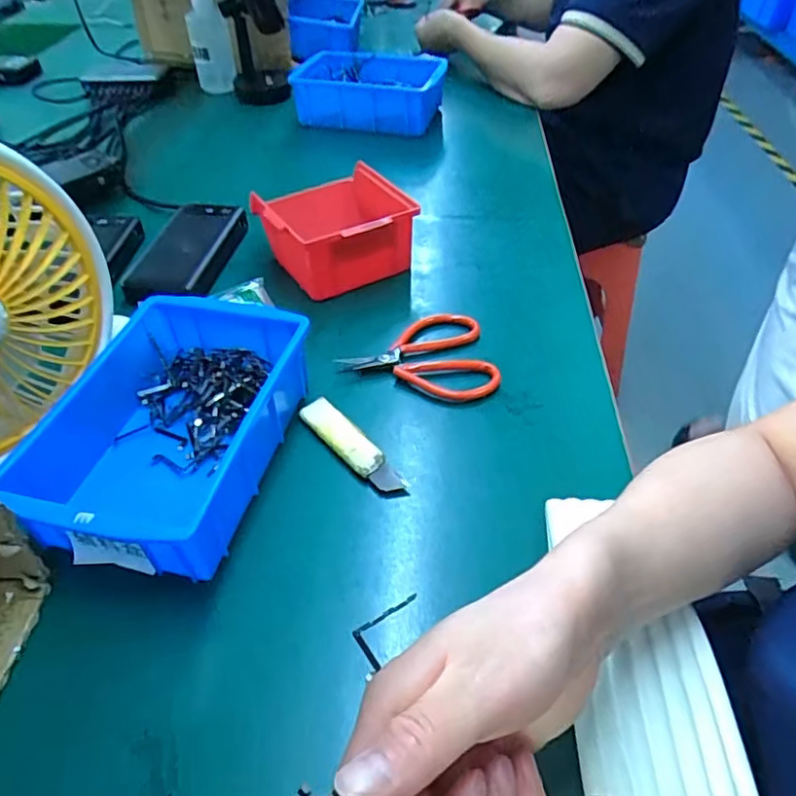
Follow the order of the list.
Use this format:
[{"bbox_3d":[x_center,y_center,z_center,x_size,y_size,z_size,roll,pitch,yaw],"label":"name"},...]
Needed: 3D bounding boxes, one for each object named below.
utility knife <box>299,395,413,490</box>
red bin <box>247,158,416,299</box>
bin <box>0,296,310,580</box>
[{"bbox_3d":[-0.033,0.033,0.428,0.025,0.009,0.101,-31,52,-27],"label":"utility knife"},{"bbox_3d":[-0.062,-0.164,0.575,0.125,0.068,0.138,-21,48,-19],"label":"red bin"},{"bbox_3d":[-0.153,0.018,0.407,0.135,0.062,0.201,9,45,11],"label":"bin"}]

